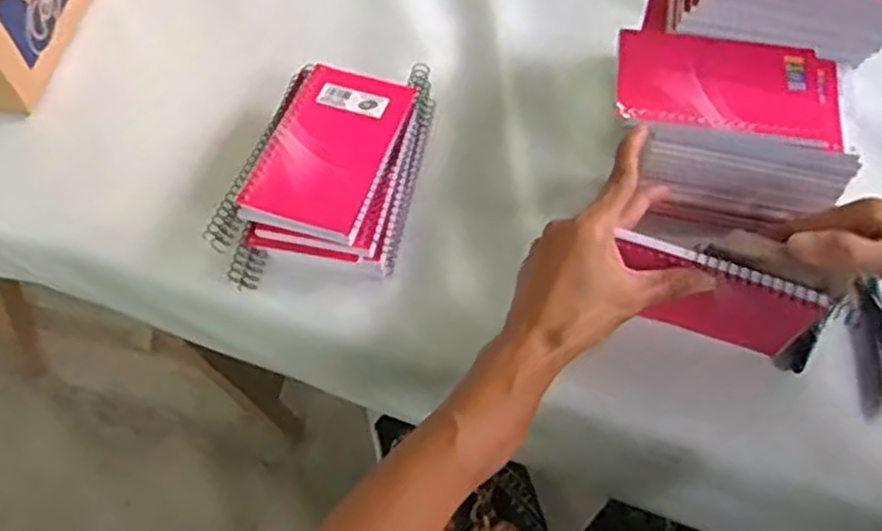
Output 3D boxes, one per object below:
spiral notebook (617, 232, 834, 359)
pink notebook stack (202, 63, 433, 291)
[{"bbox_3d":[0.166,0.023,0.474,0.118,0.083,0.014,18,62,9],"label":"spiral notebook"},{"bbox_3d":[-0.079,-0.062,0.537,0.117,0.052,0.172,12,61,5],"label":"pink notebook stack"}]

